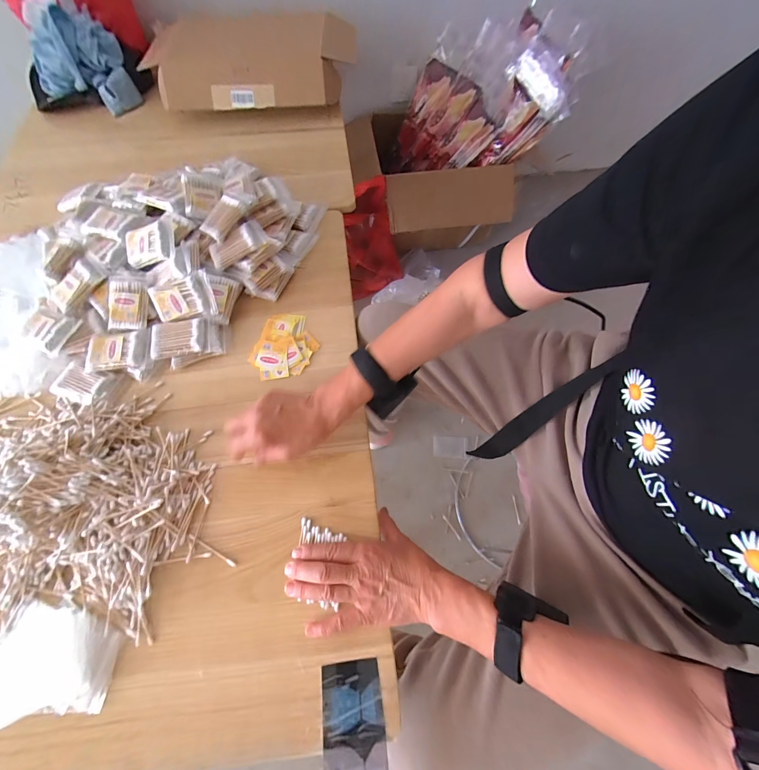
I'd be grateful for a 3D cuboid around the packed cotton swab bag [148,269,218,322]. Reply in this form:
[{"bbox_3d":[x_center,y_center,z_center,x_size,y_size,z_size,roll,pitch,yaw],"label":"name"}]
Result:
[{"bbox_3d":[-0.301,-0.130,0.491,0.087,0.015,0.061,-16,103,1],"label":"packed cotton swab bag"}]

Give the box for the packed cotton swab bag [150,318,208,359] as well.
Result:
[{"bbox_3d":[-0.304,-0.072,0.487,0.078,0.015,0.057,-8,73,-2],"label":"packed cotton swab bag"}]

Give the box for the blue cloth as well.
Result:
[{"bbox_3d":[-0.694,-0.759,0.758,0.213,0.145,0.132,17,67,8],"label":"blue cloth"}]

